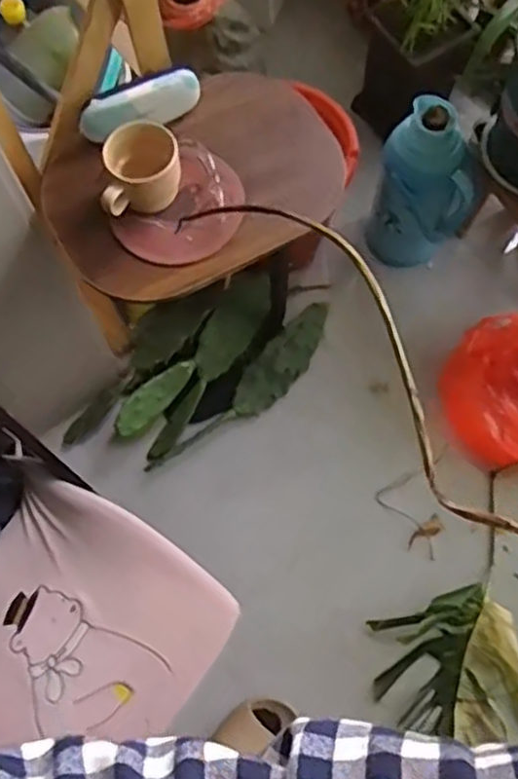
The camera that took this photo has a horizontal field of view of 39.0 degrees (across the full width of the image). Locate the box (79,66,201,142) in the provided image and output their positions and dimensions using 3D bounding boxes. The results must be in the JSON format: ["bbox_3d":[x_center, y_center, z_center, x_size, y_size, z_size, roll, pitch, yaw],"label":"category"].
[{"bbox_3d":[-0.144,-0.354,0.923,0.159,0.051,0.050,-27,69,-10],"label":"box"}]

